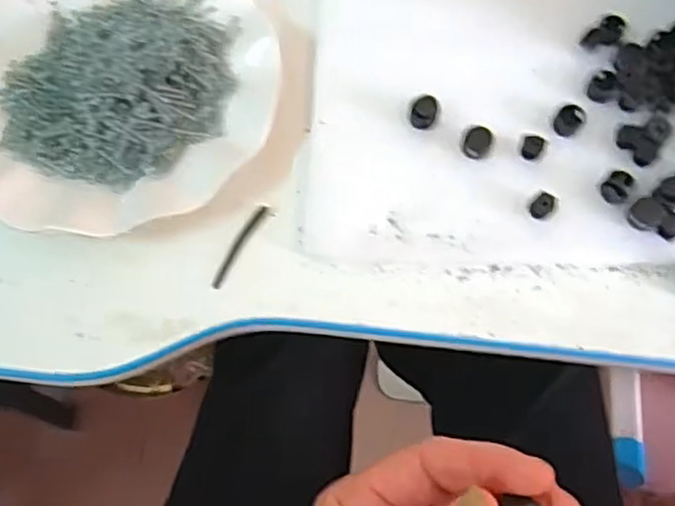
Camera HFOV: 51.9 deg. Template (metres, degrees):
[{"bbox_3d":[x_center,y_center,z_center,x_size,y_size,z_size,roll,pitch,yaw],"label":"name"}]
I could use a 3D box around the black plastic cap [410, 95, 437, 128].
[{"bbox_3d":[0.048,-0.078,0.387,0.014,0.014,0.013,0,70,-1],"label":"black plastic cap"}]

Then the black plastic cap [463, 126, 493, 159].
[{"bbox_3d":[0.077,-0.061,0.381,0.015,0.008,0.017,23,71,7],"label":"black plastic cap"}]

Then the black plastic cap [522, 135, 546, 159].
[{"bbox_3d":[0.107,-0.058,0.379,0.011,0.005,0.012,0,70,-1],"label":"black plastic cap"}]

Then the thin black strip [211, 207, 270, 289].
[{"bbox_3d":[-0.053,-0.004,0.373,0.006,0.004,0.052,28,72,9],"label":"thin black strip"}]

